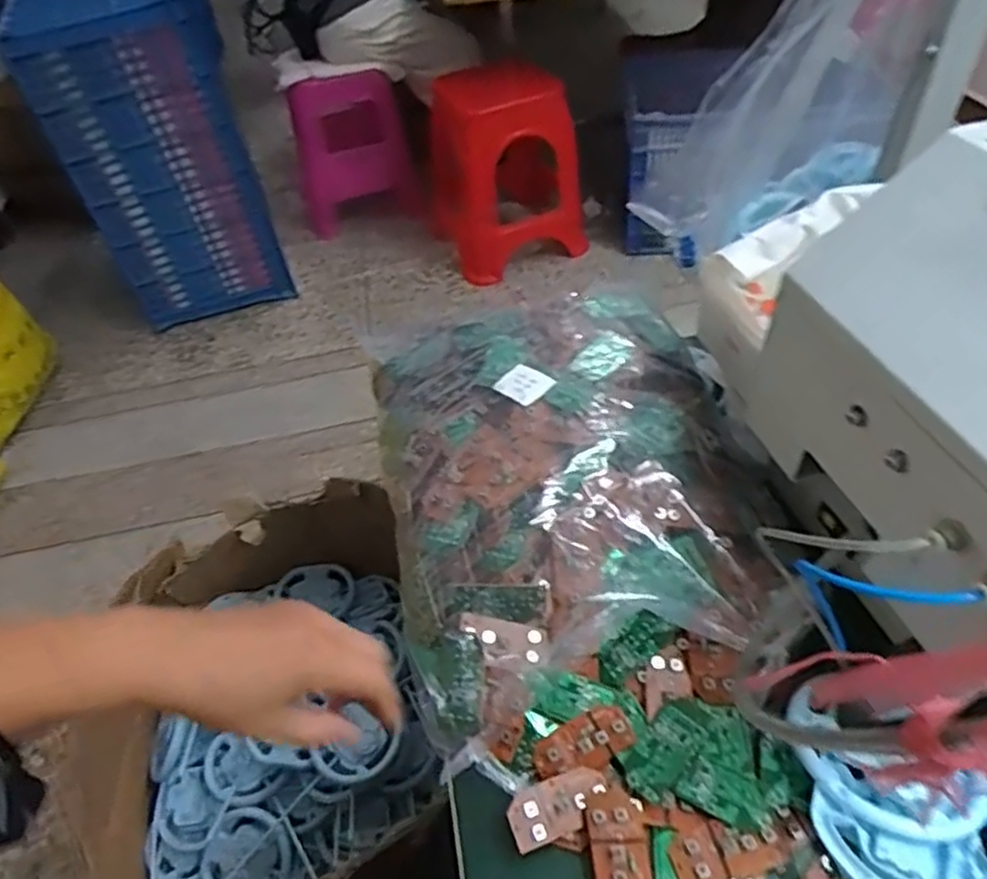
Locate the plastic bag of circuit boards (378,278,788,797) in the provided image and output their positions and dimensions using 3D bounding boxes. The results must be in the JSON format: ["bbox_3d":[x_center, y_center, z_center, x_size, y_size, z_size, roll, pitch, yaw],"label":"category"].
[{"bbox_3d":[0.054,0.021,0.507,0.261,0.091,0.330,-13,47,-6],"label":"plastic bag of circuit boards"}]

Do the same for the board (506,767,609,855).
[{"bbox_3d":[0.038,0.209,0.400,0.060,0.007,0.029,-14,65,-20],"label":"board"}]

